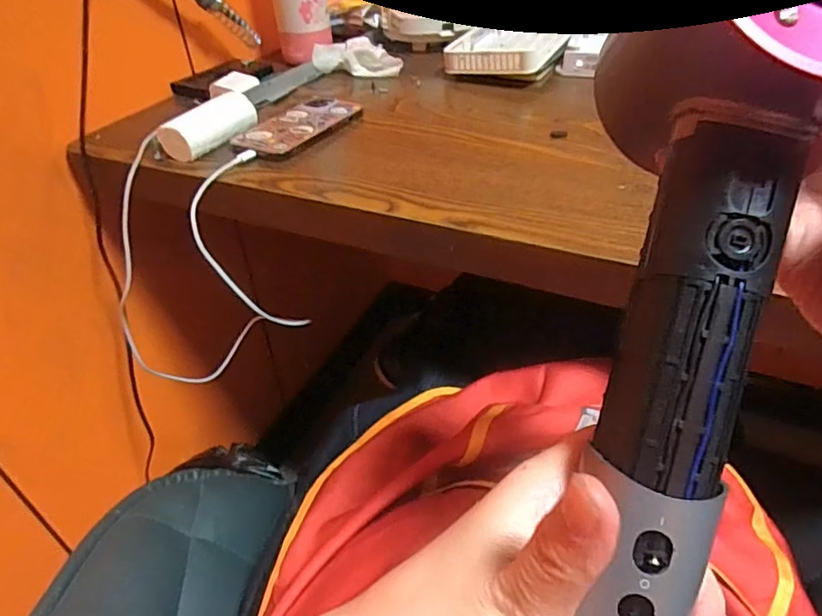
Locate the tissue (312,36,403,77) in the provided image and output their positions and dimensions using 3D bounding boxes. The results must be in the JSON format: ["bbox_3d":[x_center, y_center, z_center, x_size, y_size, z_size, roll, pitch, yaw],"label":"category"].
[{"bbox_3d":[-0.066,-0.323,0.710,0.110,0.035,0.048,3,39,7],"label":"tissue"}]

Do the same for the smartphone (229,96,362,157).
[{"bbox_3d":[-0.114,-0.185,0.564,0.071,0.015,0.137,20,44,25],"label":"smartphone"}]

